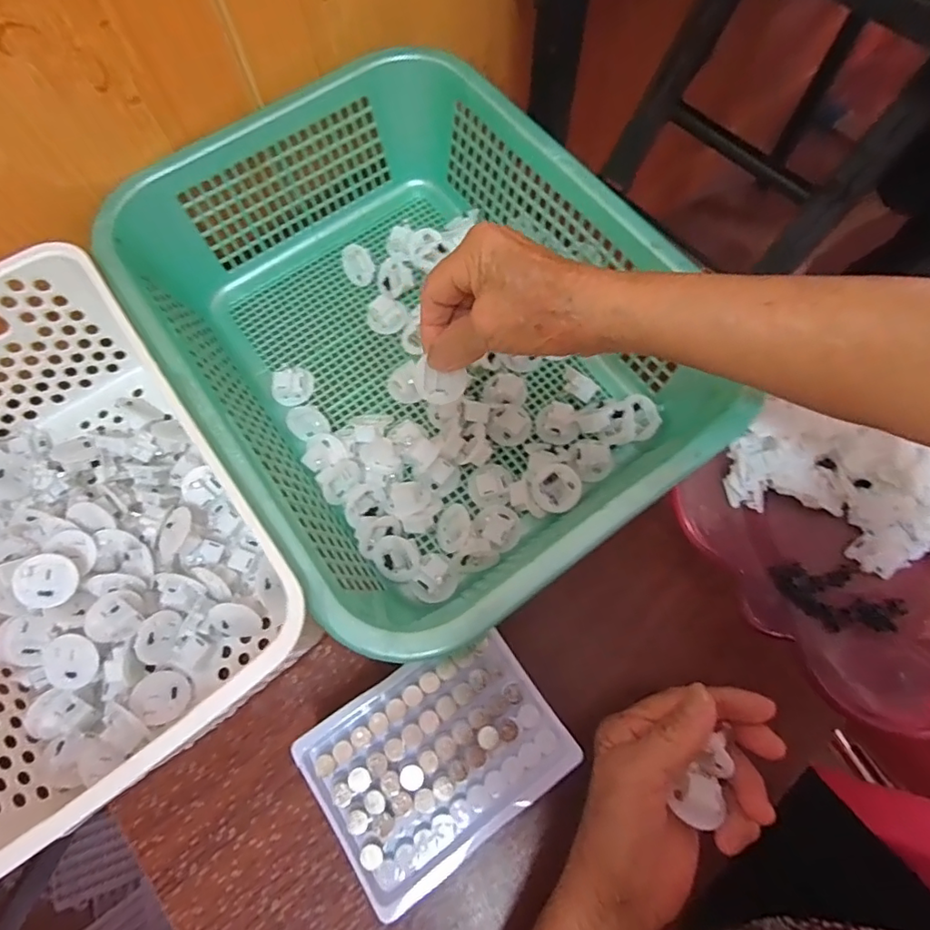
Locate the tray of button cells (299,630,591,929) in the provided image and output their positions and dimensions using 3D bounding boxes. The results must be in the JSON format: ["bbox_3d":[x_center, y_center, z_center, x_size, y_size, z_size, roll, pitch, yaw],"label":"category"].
[{"bbox_3d":[-0.015,0.160,0.301,0.128,0.015,0.097,-33,73,-12],"label":"tray of button cells"}]

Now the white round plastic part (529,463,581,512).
[{"bbox_3d":[0.063,0.015,0.371,0.032,0.009,0.032,0,70,0],"label":"white round plastic part"}]

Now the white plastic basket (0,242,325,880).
[{"bbox_3d":[-0.239,0.044,0.329,0.201,0.112,0.306,-35,73,-12],"label":"white plastic basket"}]

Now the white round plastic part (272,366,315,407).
[{"bbox_3d":[-0.133,-0.062,0.417,0.033,0.012,0.027,-32,73,-11],"label":"white round plastic part"}]

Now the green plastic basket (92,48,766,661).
[{"bbox_3d":[-0.035,-0.096,0.378,0.289,0.092,0.378,-35,73,-12],"label":"green plastic basket"}]

